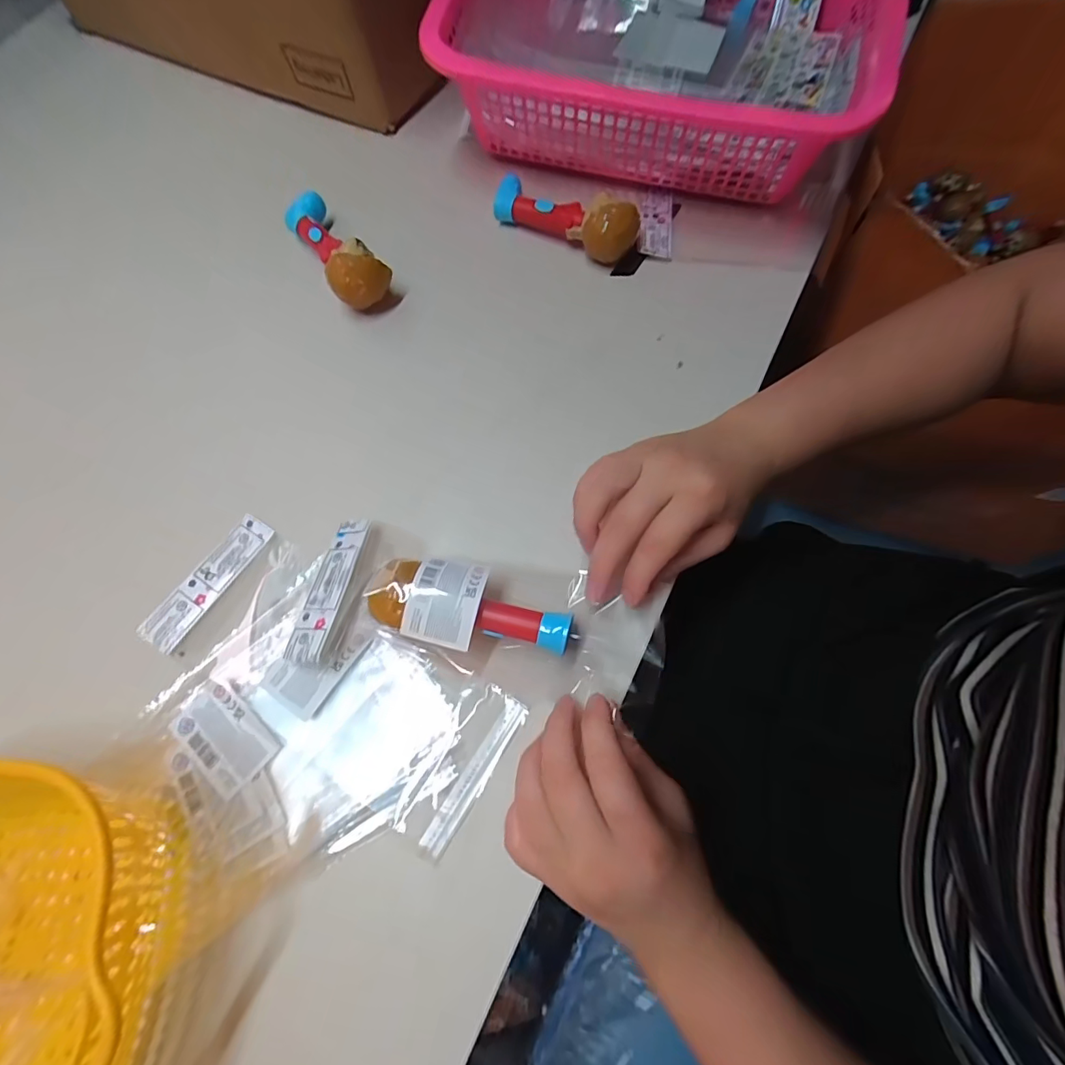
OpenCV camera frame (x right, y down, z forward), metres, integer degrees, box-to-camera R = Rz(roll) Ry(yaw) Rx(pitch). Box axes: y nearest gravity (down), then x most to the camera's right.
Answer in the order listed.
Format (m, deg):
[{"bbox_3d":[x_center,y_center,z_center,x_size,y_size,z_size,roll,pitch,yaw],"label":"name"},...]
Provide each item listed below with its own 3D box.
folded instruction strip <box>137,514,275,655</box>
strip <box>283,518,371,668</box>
[{"bbox_3d":[-0.217,0.032,0.330,0.027,0.004,0.098,32,74,12],"label":"folded instruction strip"},{"bbox_3d":[-0.129,0.034,0.314,0.028,0.004,0.101,-4,55,19],"label":"strip"}]

